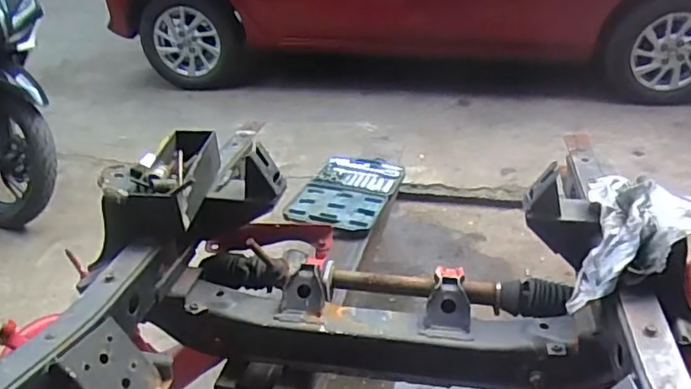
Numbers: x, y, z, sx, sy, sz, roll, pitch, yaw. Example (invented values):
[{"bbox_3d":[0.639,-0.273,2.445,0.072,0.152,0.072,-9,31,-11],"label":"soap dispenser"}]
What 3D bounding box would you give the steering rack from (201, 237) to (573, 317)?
[{"bbox_3d":[0.044,0.152,1.028,0.651,0.078,0.128,6,31,12],"label":"steering rack"}]

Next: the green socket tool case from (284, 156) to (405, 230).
[{"bbox_3d":[0.007,-0.012,1.542,0.221,0.034,0.329,11,32,21],"label":"green socket tool case"}]

